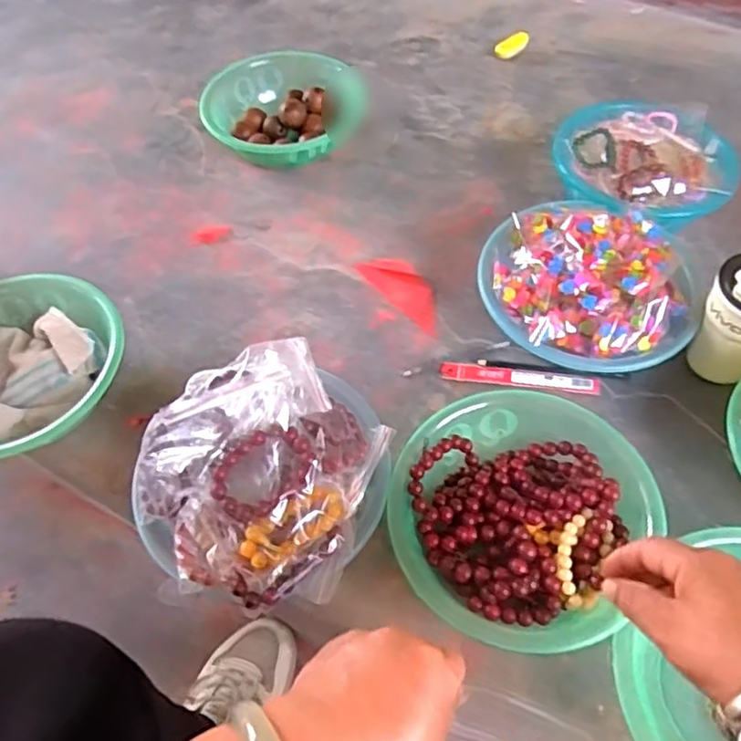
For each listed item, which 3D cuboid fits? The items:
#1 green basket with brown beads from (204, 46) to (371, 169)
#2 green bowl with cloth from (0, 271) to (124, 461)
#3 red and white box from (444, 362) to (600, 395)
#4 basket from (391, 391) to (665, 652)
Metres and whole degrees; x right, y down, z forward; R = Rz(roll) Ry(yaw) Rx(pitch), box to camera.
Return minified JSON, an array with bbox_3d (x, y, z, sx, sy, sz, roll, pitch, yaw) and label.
[{"bbox_3d":[-0.125,-0.390,0.961,0.225,0.073,0.213,15,58,12],"label":"green basket with brown beads"},{"bbox_3d":[-0.395,-0.001,0.716,0.229,0.086,0.220,-1,56,1],"label":"green bowl with cloth"},{"bbox_3d":[0.167,0.008,0.718,0.174,0.010,0.019,7,57,6],"label":"red and white box"},{"bbox_3d":[0.137,0.140,0.596,0.226,0.081,0.219,-1,56,1],"label":"basket"}]

